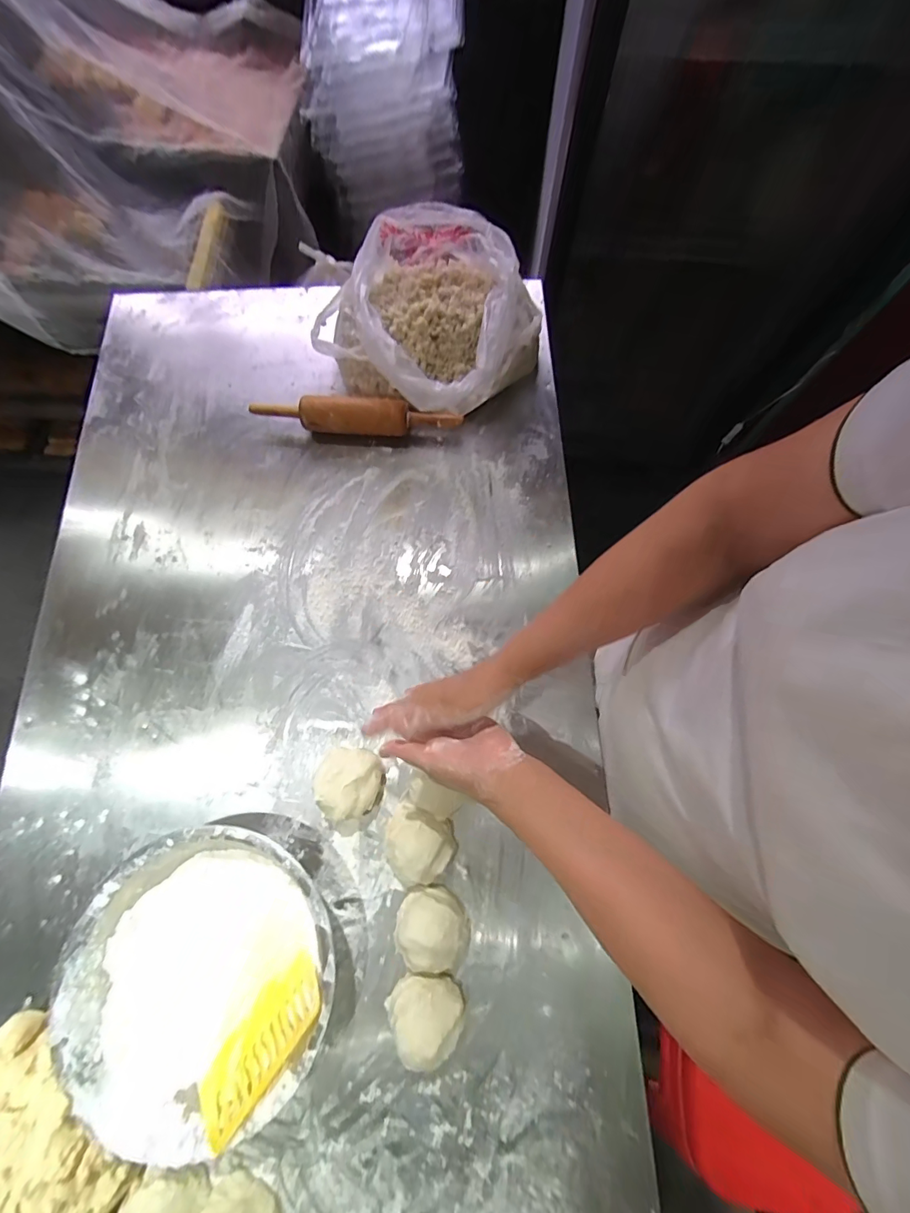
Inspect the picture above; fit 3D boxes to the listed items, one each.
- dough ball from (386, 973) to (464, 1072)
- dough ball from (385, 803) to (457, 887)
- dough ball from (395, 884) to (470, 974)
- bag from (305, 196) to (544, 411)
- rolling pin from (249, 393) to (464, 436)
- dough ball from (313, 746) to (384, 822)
[{"bbox_3d":[-0.033,0.448,0.479,0.072,0.068,0.073,0,74,0],"label":"dough ball"},{"bbox_3d":[-0.043,0.291,0.526,0.082,0.059,0.084,0,74,0],"label":"dough ball"},{"bbox_3d":[-0.026,0.373,0.505,0.081,0.056,0.077,0,74,0],"label":"dough ball"},{"bbox_3d":[-0.049,-0.462,0.704,0.323,0.140,0.282,39,78,10],"label":"bag"},{"bbox_3d":[-0.157,-0.309,0.705,0.333,0.058,0.052,2,74,1],"label":"rolling pin"},{"bbox_3d":[-0.136,0.222,0.552,0.079,0.052,0.080,0,74,0],"label":"dough ball"}]

